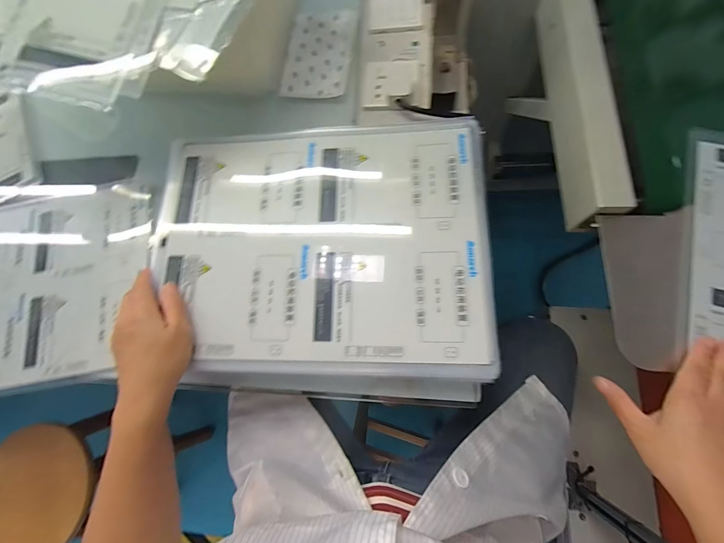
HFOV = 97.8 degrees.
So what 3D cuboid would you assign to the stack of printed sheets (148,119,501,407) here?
[{"bbox_3d":[-0.054,-0.029,0.360,0.379,0.031,0.314,2,75,3],"label":"stack of printed sheets"}]

